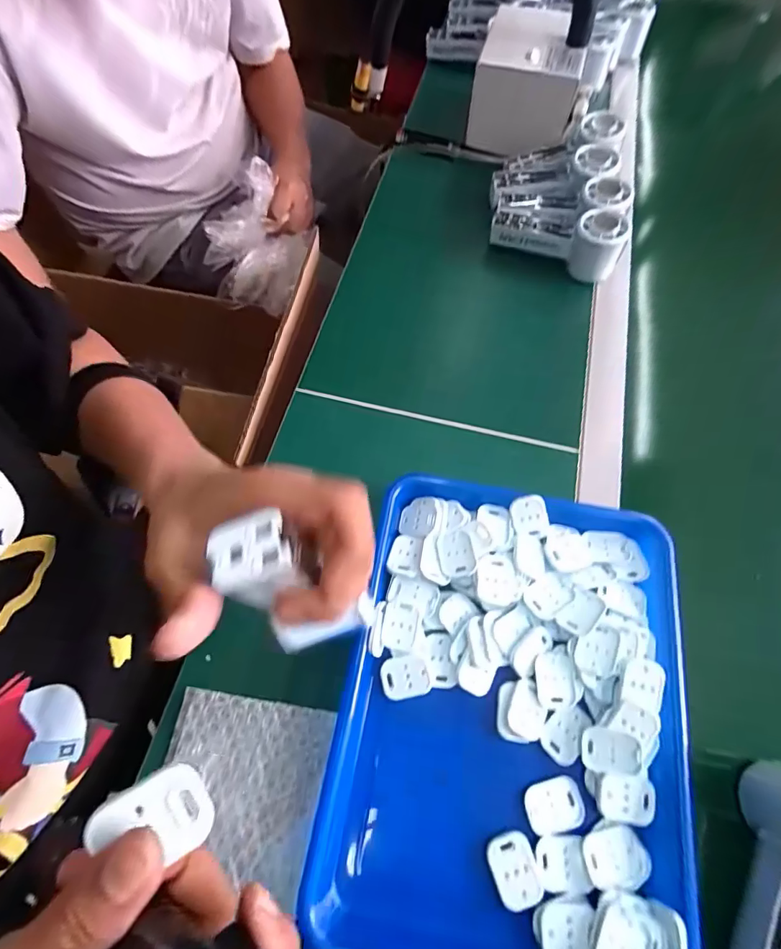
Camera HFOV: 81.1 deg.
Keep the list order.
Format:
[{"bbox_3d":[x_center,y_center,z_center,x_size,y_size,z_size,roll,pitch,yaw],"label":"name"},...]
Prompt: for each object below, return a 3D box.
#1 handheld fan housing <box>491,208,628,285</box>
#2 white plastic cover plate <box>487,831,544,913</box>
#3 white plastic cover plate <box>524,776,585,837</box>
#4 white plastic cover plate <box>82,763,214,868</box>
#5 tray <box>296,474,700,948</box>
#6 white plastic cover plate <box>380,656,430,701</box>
[{"bbox_3d":[0.198,-0.289,0.539,0.150,0.059,0.049,26,67,10],"label":"handheld fan housing"},{"bbox_3d":[0.084,0.269,0.309,0.030,0.004,0.041,-16,67,-9],"label":"white plastic cover plate"},{"bbox_3d":[0.118,0.239,0.327,0.041,0.004,0.030,-15,67,-8],"label":"white plastic cover plate"},{"bbox_3d":[-0.085,0.124,0.164,0.039,0.007,0.027,-23,81,-19],"label":"white plastic cover plate"},{"bbox_3d":[0.094,0.170,0.344,0.251,0.030,0.325,10,66,3],"label":"tray"},{"bbox_3d":[0.011,0.159,0.358,0.036,0.011,0.029,-10,66,-6],"label":"white plastic cover plate"}]

